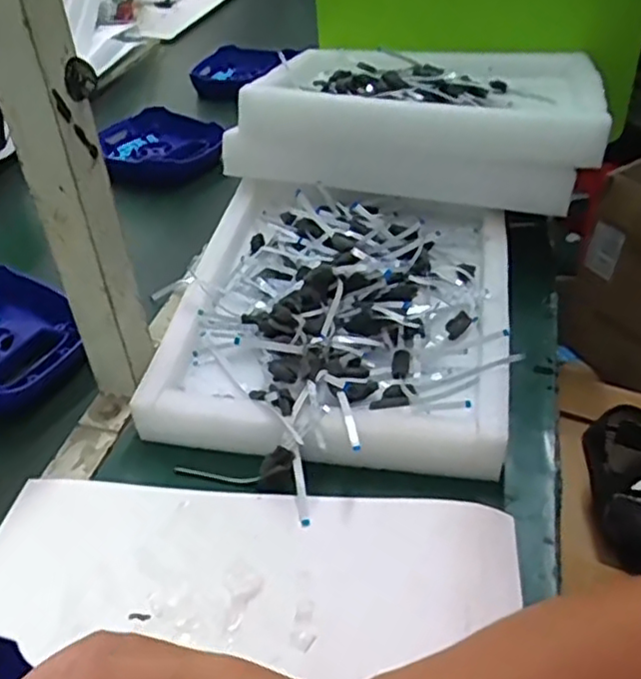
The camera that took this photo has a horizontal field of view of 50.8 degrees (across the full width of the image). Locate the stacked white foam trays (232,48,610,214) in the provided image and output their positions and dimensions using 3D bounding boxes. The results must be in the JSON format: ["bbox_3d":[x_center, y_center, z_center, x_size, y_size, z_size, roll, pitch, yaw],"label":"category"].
[{"bbox_3d":[0.112,-0.259,0.750,0.366,0.097,0.258,9,42,14],"label":"stacked white foam trays"}]

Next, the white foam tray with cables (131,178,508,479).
[{"bbox_3d":[0.019,-0.034,0.608,0.288,0.071,0.329,5,42,10],"label":"white foam tray with cables"}]

